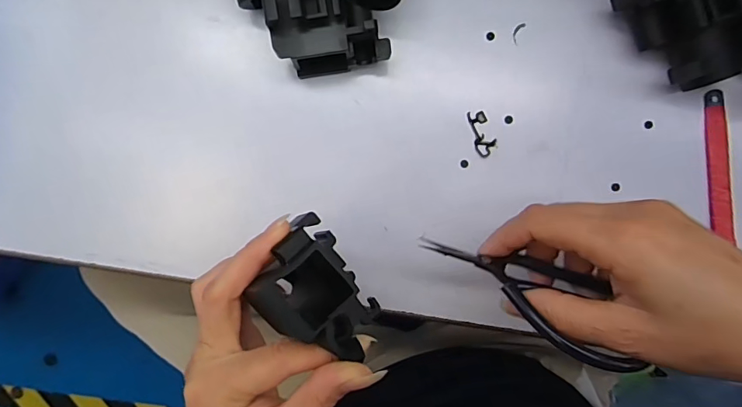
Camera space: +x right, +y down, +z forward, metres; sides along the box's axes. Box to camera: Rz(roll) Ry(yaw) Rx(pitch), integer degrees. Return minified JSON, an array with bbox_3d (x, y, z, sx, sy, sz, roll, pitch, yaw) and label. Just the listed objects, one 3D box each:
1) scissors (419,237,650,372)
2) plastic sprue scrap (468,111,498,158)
[{"bbox_3d":[0.084,0.042,0.233,0.108,0.050,0.010,36,135,27],"label":"scissors"},{"bbox_3d":[0.072,-0.045,0.293,0.013,0.005,0.029,-14,92,0],"label":"plastic sprue scrap"}]

